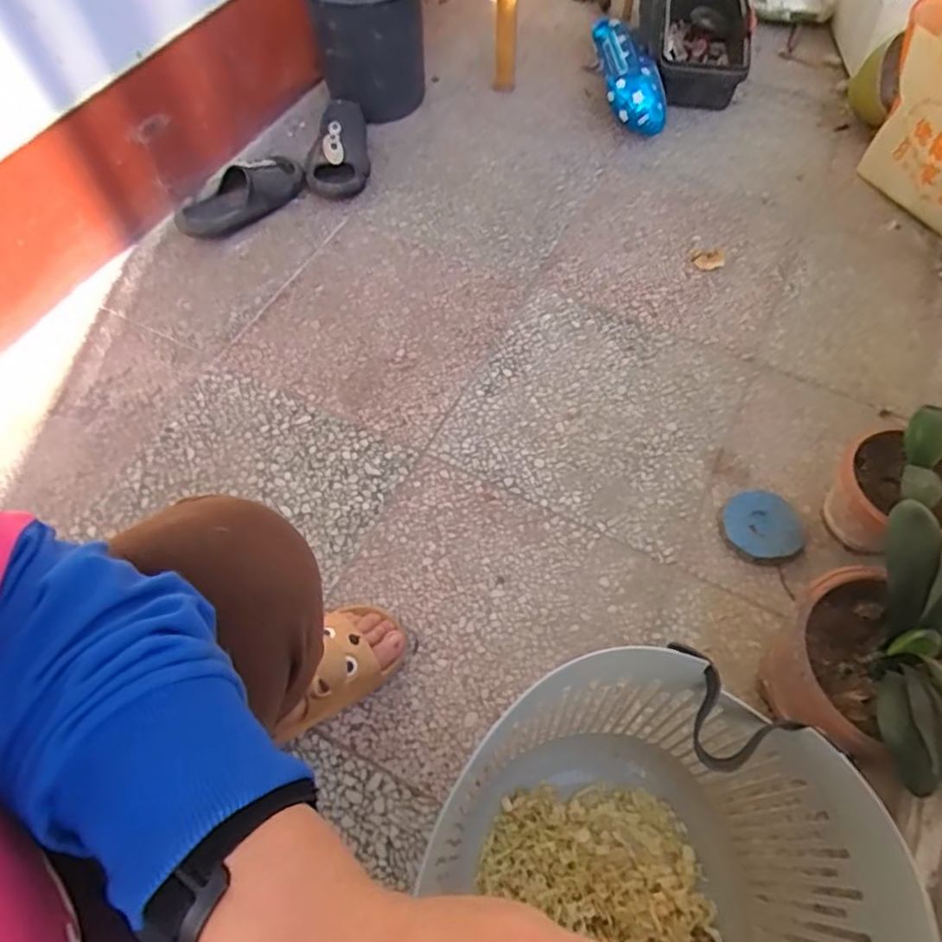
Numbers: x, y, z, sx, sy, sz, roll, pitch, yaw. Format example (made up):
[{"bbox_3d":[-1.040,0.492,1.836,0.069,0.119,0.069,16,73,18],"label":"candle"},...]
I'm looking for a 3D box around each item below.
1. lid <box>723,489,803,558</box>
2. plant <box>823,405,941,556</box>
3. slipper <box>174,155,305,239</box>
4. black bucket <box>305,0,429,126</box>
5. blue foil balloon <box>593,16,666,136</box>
[{"bbox_3d":[0.401,0.072,0.855,0.102,0.029,0.102,1,61,-1],"label":"lid"},{"bbox_3d":[0.542,0.031,0.800,0.133,0.168,0.137,-27,63,-13],"label":"plant"},{"bbox_3d":[-0.448,-0.538,1.207,0.255,0.086,0.112,-24,62,-11],"label":"slipper"},{"bbox_3d":[-0.218,-0.936,1.359,0.243,0.255,0.246,-5,60,-1],"label":"black bucket"},{"bbox_3d":[0.358,-0.908,1.430,0.128,0.107,0.345,-2,60,1],"label":"blue foil balloon"}]

